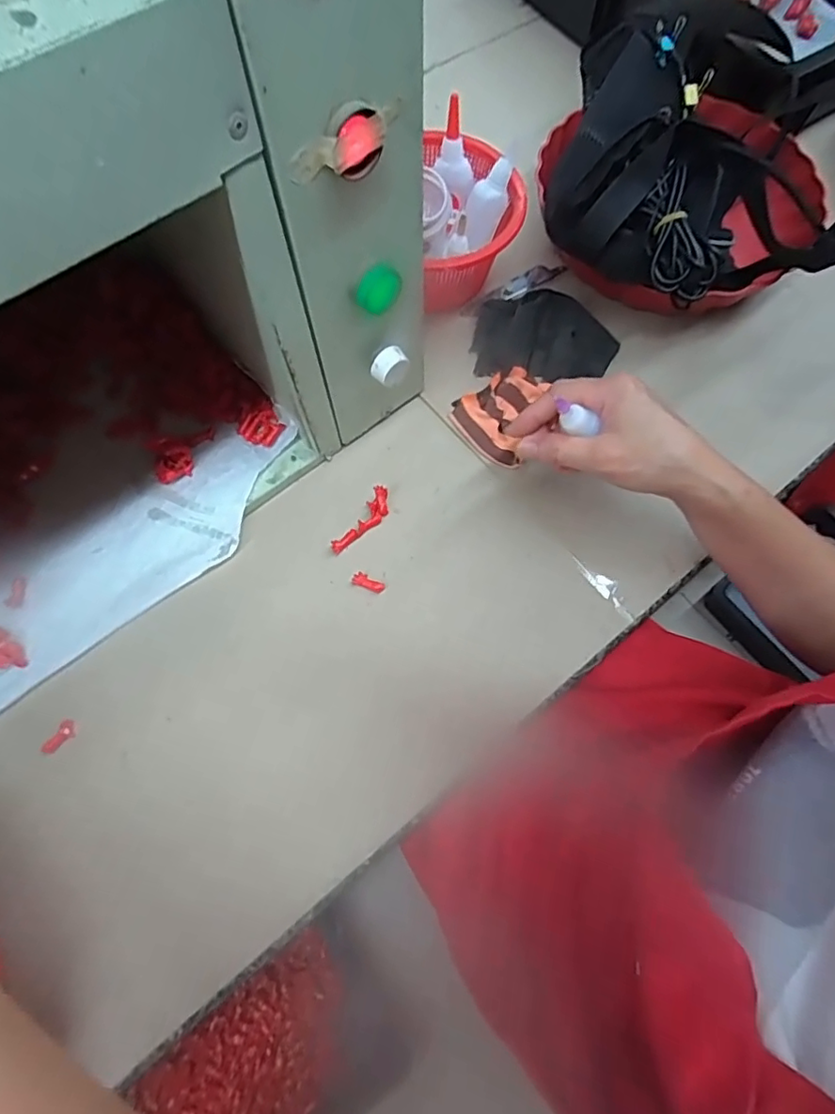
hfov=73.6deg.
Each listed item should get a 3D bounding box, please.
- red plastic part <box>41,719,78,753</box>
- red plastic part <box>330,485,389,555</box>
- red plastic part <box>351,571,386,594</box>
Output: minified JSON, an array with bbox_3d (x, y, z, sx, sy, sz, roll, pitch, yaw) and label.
[{"bbox_3d":[-0.237,0.120,0.370,0.011,0.004,0.024,32,71,9],"label":"red plastic part"},{"bbox_3d":[-0.041,-0.027,0.423,0.018,0.015,0.060,36,73,12],"label":"red plastic part"},{"bbox_3d":[-0.036,0.019,0.410,0.025,0.008,0.010,22,70,5],"label":"red plastic part"}]

